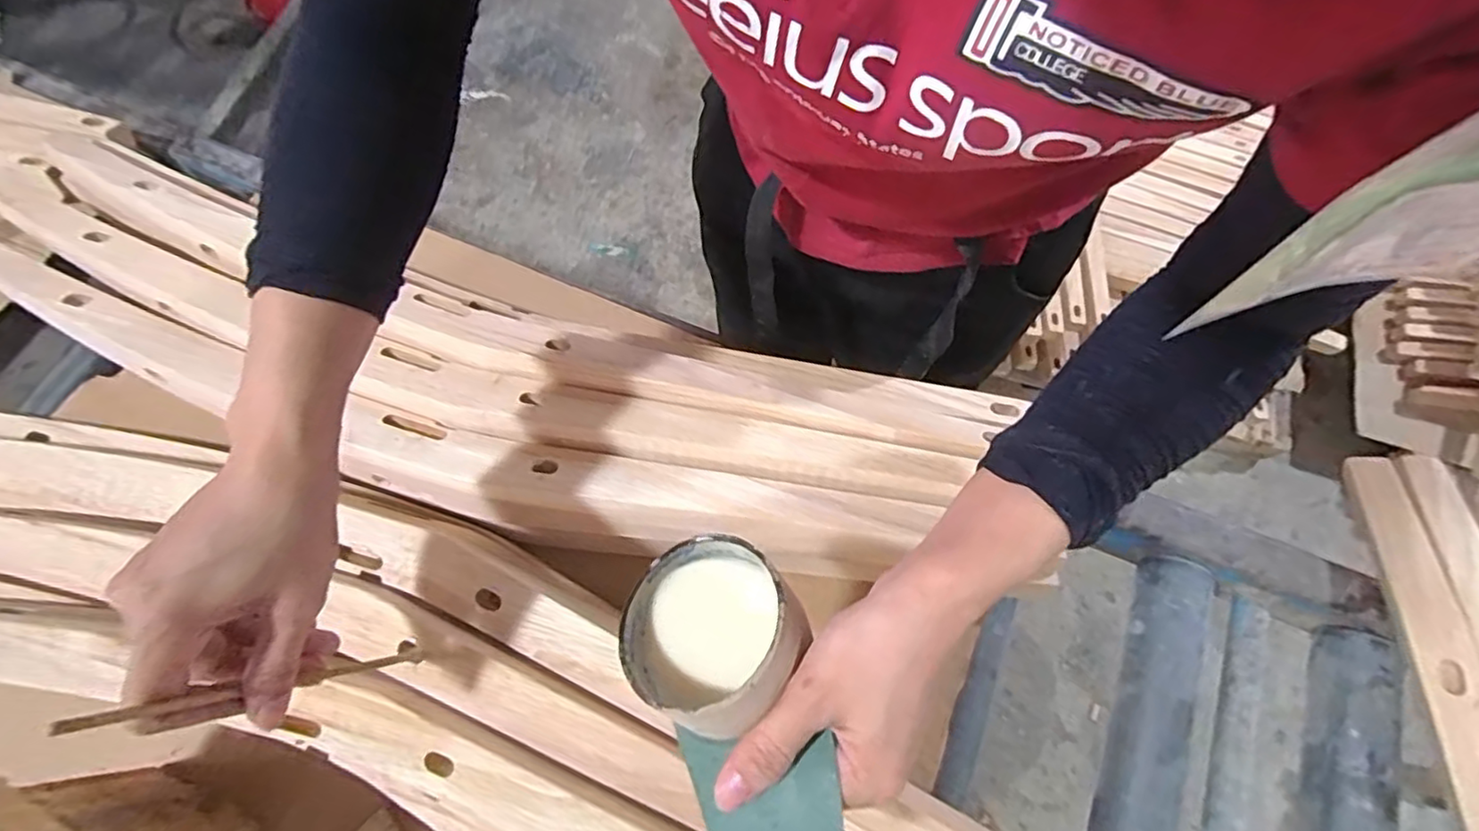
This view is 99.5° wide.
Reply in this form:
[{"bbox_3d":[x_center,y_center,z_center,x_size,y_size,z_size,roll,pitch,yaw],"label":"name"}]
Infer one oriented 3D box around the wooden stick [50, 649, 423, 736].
[{"bbox_3d":[-0.232,0.135,0.316,0.009,0.177,0.008,-35,70,8],"label":"wooden stick"}]

